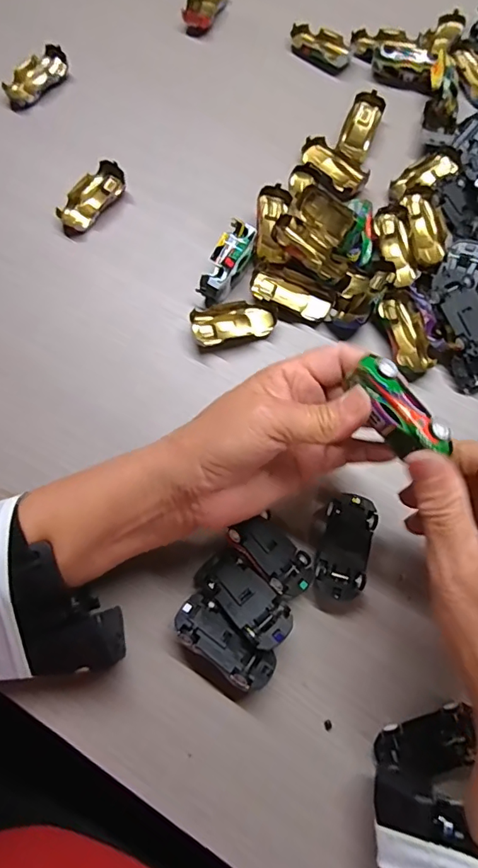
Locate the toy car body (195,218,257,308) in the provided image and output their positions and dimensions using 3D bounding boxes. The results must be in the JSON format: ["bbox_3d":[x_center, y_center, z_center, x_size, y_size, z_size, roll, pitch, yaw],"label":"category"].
[{"bbox_3d":[-0.009,-0.128,0.377,0.023,0.022,0.066,25,74,8],"label":"toy car body"}]

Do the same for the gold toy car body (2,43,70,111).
[{"bbox_3d":[-0.186,-0.328,0.456,0.028,0.019,0.066,42,77,13],"label":"gold toy car body"}]

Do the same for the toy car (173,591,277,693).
[{"bbox_3d":[-0.009,0.127,0.302,0.064,0.025,0.027,35,76,11],"label":"toy car"}]

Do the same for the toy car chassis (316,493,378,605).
[{"bbox_3d":[0.069,0.072,0.321,0.031,0.019,0.064,14,73,5],"label":"toy car chassis"}]

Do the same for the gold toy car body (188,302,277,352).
[{"bbox_3d":[-0.004,-0.083,0.372,0.061,0.011,0.031,-14,73,-4],"label":"gold toy car body"}]

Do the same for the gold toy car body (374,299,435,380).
[{"bbox_3d":[0.123,-0.073,0.366,0.032,0.015,0.065,-16,73,-5],"label":"gold toy car body"}]

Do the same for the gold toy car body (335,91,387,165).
[{"bbox_3d":[0.105,-0.266,0.430,0.026,0.015,0.066,22,74,7],"label":"gold toy car body"}]

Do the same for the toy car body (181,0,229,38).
[{"bbox_3d":[-0.033,-0.419,0.486,0.028,0.015,0.063,30,75,9],"label":"toy car body"}]

